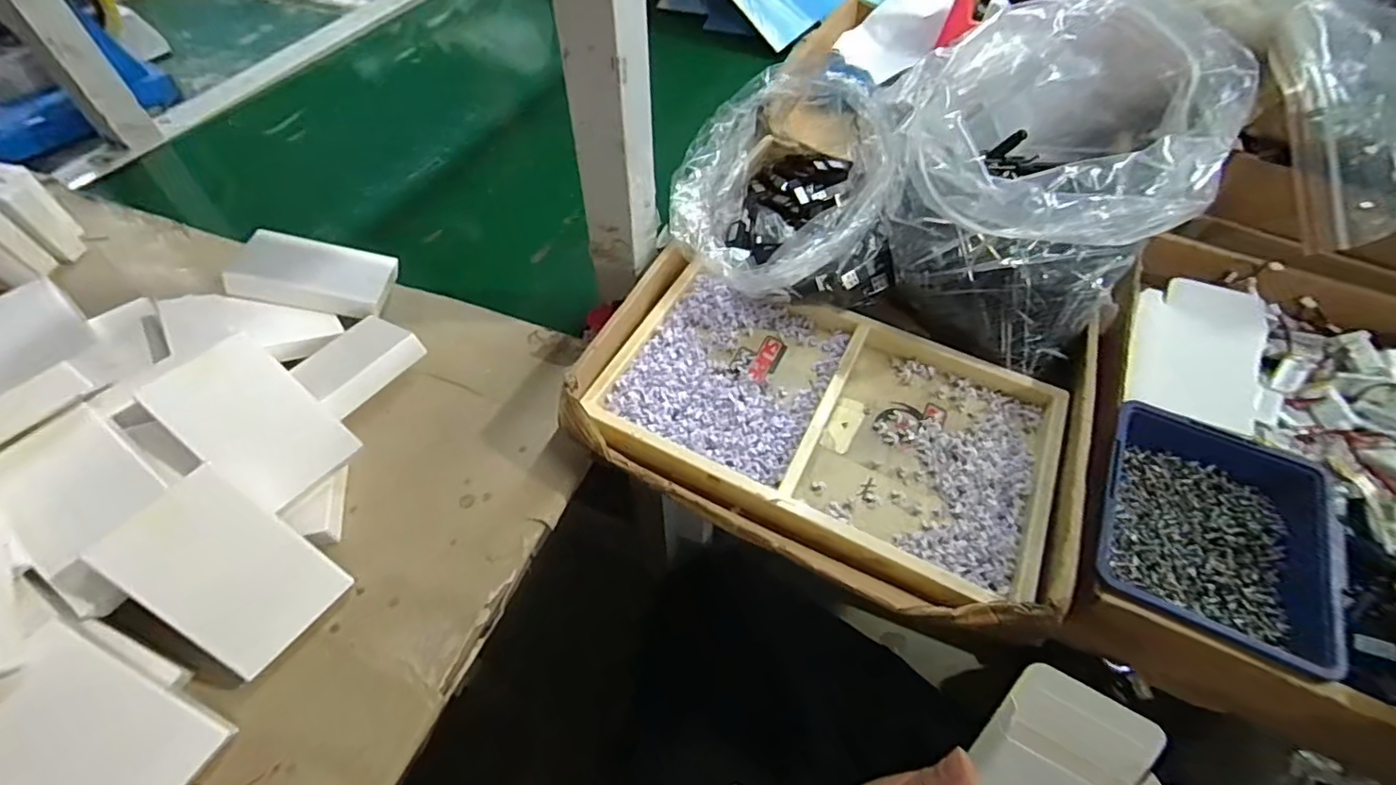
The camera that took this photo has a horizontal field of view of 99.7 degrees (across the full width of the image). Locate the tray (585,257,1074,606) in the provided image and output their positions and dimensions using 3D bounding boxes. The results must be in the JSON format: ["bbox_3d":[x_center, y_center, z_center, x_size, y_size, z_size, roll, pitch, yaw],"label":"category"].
[{"bbox_3d":[0.098,0.011,0.449,0.318,0.031,0.187,21,57,16],"label":"tray"}]

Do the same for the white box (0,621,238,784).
[{"bbox_3d":[-0.316,0.179,0.302,0.107,0.016,0.071,40,57,-8],"label":"white box"}]

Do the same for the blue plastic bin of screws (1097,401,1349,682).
[{"bbox_3d":[0.314,0.088,0.366,0.124,0.041,0.141,25,58,18],"label":"blue plastic bin of screws"}]

